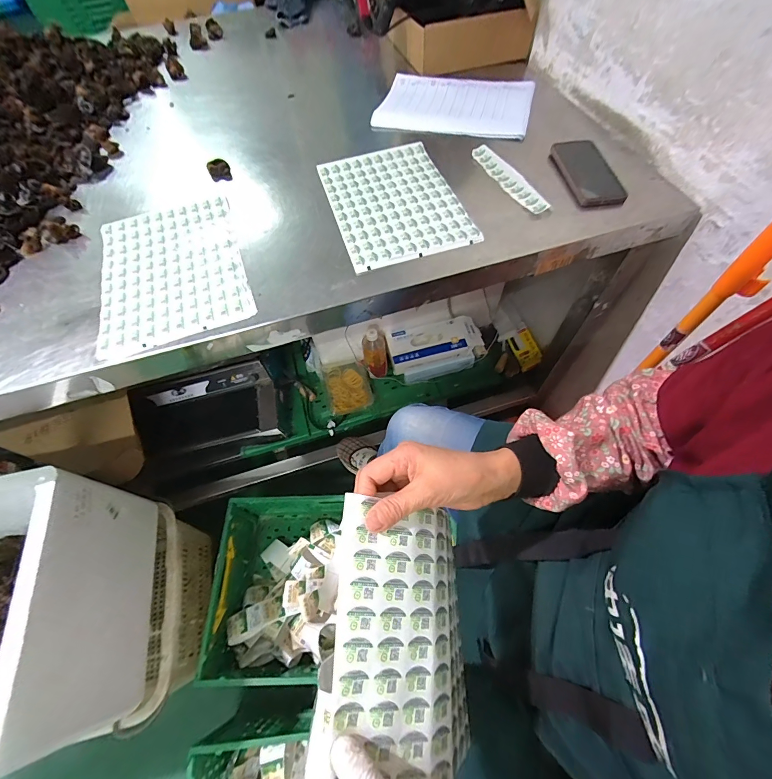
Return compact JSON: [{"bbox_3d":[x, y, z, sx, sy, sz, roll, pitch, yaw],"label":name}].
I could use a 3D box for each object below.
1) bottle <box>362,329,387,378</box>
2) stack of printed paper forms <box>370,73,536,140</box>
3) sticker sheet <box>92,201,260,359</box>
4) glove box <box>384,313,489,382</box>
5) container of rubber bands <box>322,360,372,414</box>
[{"bbox_3d":[-0.032,-0.109,1.049,0.069,0.161,0.082,-5,60,0],"label":"bottle"},{"bbox_3d":[0.136,-0.587,0.744,0.302,0.026,0.199,17,63,13],"label":"stack of printed paper forms"},{"bbox_3d":[-0.327,-0.187,0.548,0.208,0.011,0.274,-19,61,-6],"label":"sticker sheet"},{"bbox_3d":[0.153,-0.127,1.080,0.285,0.097,0.130,-13,60,-5],"label":"glove box"},{"bbox_3d":[-0.115,-0.009,1.087,0.128,0.036,0.166,-14,60,-5],"label":"container of rubber bands"}]

